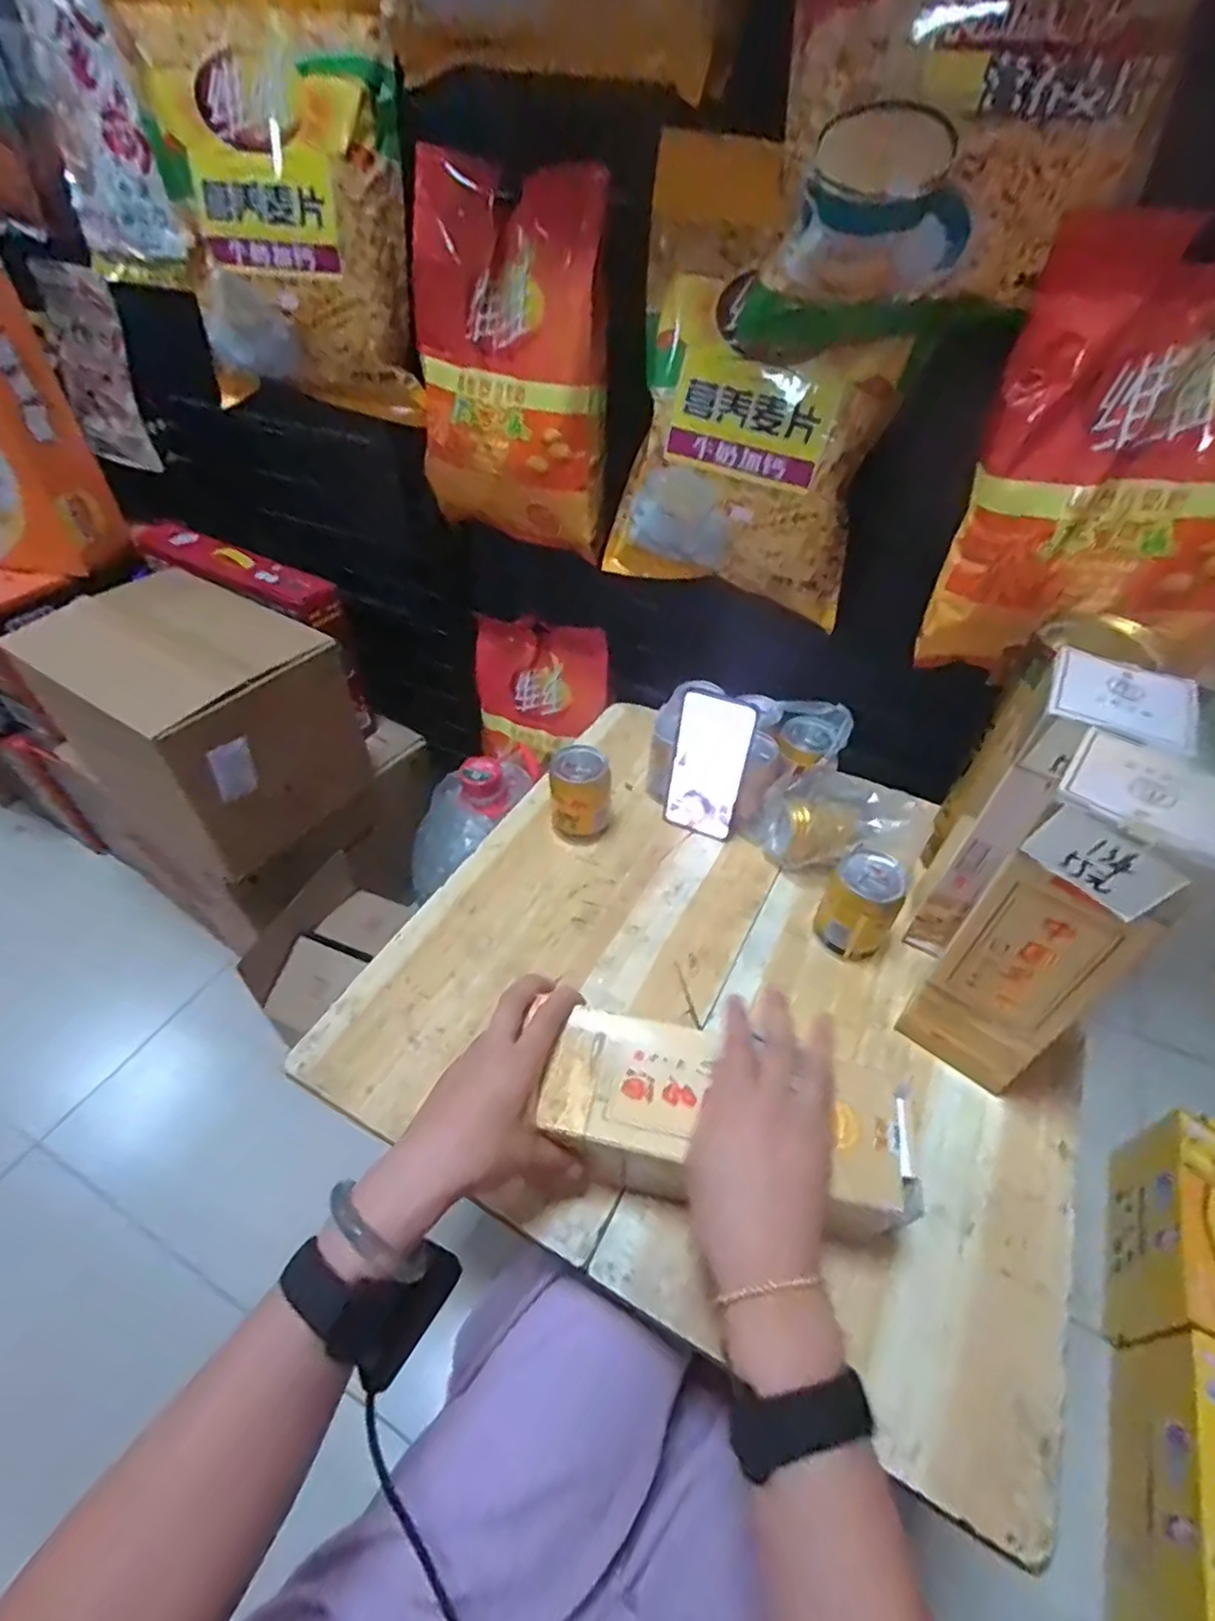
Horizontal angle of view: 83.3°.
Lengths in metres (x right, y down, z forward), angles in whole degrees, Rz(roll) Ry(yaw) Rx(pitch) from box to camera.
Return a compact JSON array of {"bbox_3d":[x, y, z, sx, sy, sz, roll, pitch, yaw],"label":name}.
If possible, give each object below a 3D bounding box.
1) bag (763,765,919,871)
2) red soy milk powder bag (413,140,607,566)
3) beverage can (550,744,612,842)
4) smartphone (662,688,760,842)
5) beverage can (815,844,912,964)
[{"bbox_3d":[0.221,0.018,0.690,0.081,0.104,0.129,-34,54,-29],"label":"bag"},{"bbox_3d":[-0.113,-0.469,0.750,0.229,0.330,0.062,24,49,21],"label":"red soy milk powder bag"},{"bbox_3d":[-0.029,-0.015,0.731,0.062,0.088,0.068,0,45,0],"label":"beverage can"},{"bbox_3d":[0.105,-0.045,0.712,0.075,0.163,0.009,19,35,16],"label":"smartphone"},{"bbox_3d":[0.232,0.089,0.630,0.062,0.091,0.066,0,45,0],"label":"beverage can"}]

